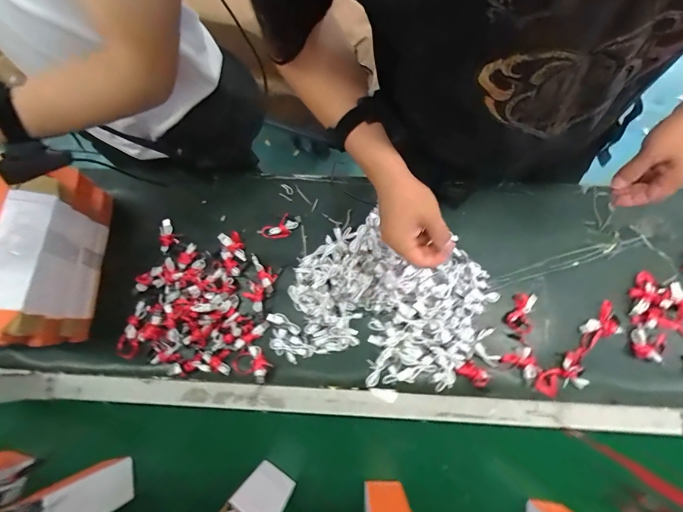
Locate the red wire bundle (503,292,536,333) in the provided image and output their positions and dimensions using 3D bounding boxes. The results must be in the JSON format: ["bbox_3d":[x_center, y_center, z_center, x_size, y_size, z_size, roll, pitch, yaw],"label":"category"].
[{"bbox_3d":[0.328,0.101,0.628,0.045,0.016,0.070,29,78,9],"label":"red wire bundle"}]

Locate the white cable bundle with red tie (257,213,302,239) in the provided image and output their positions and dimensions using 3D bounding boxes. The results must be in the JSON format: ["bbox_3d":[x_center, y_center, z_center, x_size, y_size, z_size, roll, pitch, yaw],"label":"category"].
[{"bbox_3d":[-0.119,-0.056,0.678,0.084,0.022,0.034,-25,75,-5],"label":"white cable bundle with red tie"}]

